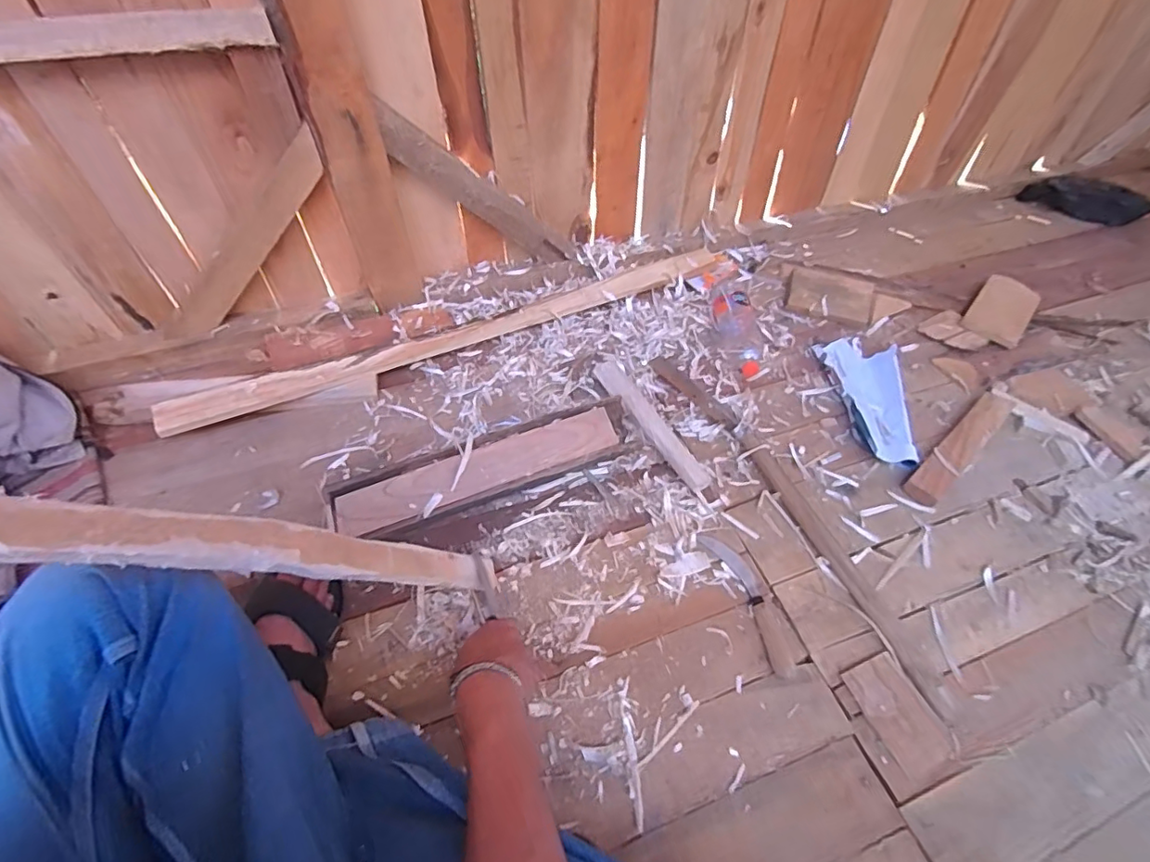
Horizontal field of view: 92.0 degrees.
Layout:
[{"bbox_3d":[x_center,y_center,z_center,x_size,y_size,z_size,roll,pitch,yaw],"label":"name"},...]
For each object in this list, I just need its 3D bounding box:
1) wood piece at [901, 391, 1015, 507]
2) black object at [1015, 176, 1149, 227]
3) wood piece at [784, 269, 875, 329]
[{"bbox_3d":[0.604,0.021,0.864,0.296,0.024,0.049,-34,62,-25],"label":"wood piece"},{"bbox_3d":[1.221,-0.550,1.315,0.281,0.052,0.086,7,53,2],"label":"black object"},{"bbox_3d":[0.487,-0.255,1.062,0.152,0.028,0.105,14,54,7],"label":"wood piece"}]

